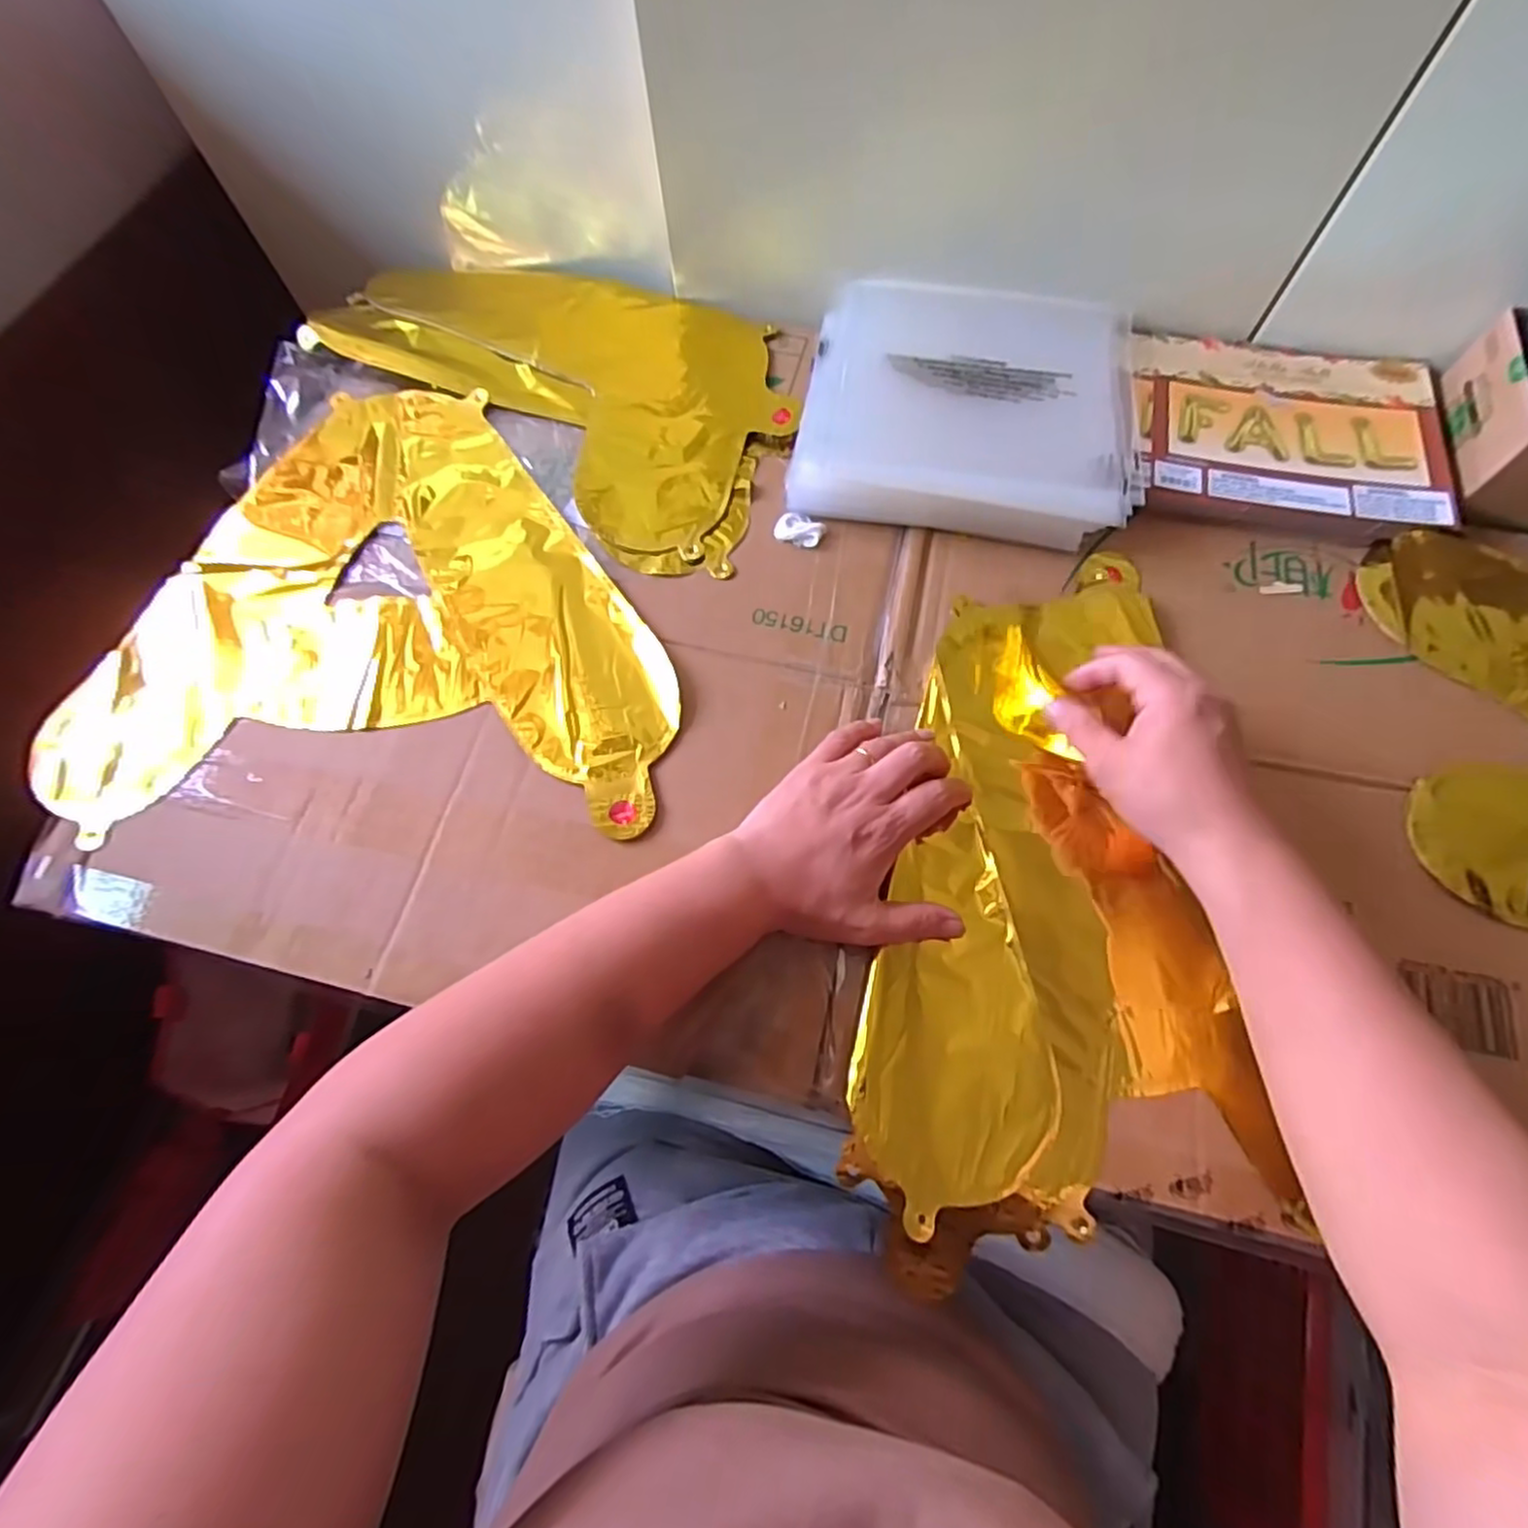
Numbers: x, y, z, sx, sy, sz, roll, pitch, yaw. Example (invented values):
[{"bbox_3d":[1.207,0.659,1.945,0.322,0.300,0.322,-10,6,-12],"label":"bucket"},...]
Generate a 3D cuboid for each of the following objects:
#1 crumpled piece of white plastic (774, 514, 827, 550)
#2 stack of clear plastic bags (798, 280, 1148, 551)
[{"bbox_3d":[0.025,-0.163,0.498,0.033,0.008,0.020,20,70,10],"label":"crumpled piece of white plastic"},{"bbox_3d":[0.150,-0.267,0.522,0.229,0.031,0.229,9,68,6],"label":"stack of clear plastic bags"}]

